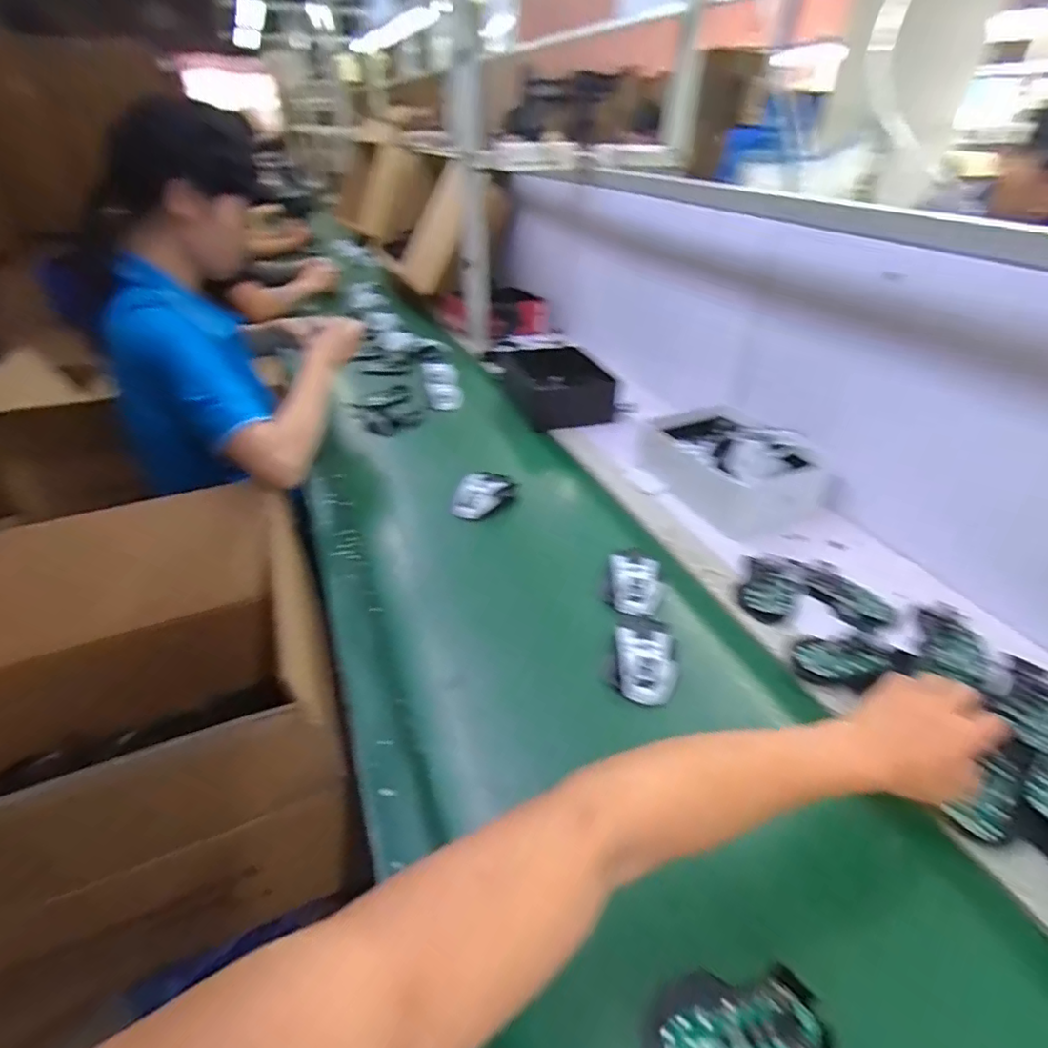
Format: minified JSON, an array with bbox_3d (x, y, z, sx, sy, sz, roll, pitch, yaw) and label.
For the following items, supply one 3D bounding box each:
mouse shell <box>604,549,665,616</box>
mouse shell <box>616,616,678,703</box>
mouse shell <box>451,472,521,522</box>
[{"bbox_3d":[0.141,0.072,0.708,0.071,0.034,0.080,10,36,14],"label":"mouse shell"},{"bbox_3d":[0.129,0.144,0.605,0.075,0.036,0.089,4,35,6],"label":"mouse shell"},{"bbox_3d":[-0.059,-0.050,0.868,0.080,0.033,0.119,9,36,13],"label":"mouse shell"}]

